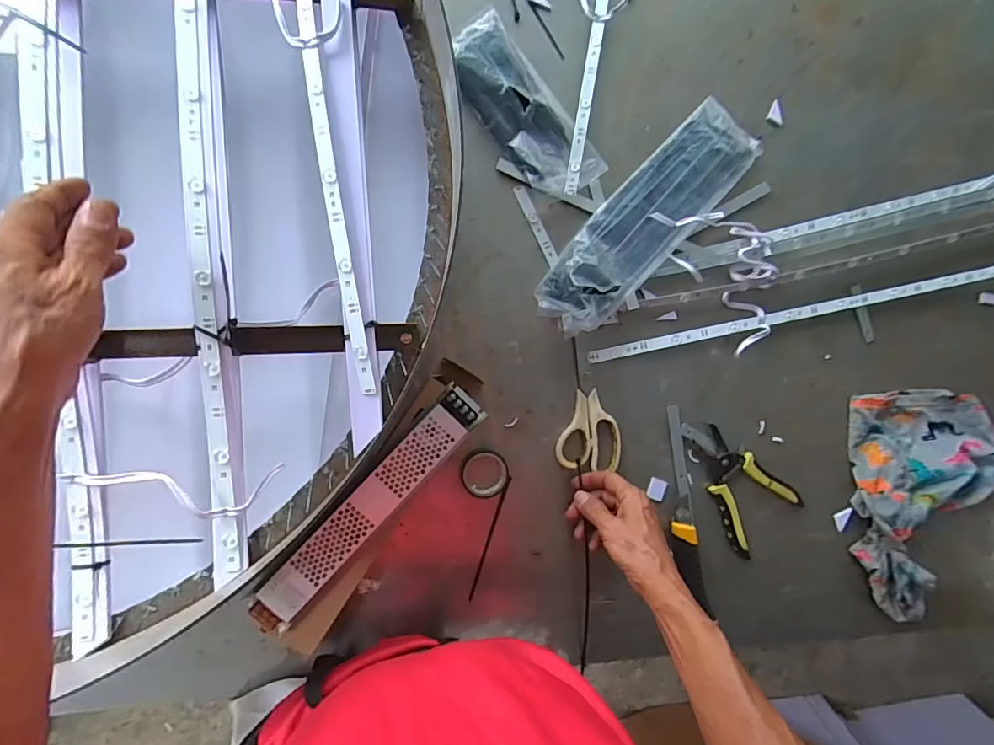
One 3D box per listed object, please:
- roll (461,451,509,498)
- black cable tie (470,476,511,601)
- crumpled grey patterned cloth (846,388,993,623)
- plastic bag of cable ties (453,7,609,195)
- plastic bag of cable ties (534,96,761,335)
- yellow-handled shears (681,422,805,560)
[{"bbox_3d":[-0.014,0.115,0.556,0.053,0.021,0.053,0,91,-8],"label":"roll"},{"bbox_3d":[-0.009,0.192,0.567,0.009,0.009,0.147,19,88,-8],"label":"black cable tie"},{"bbox_3d":[0.556,0.170,0.635,0.182,0.037,0.286,-2,91,-8],"label":"crumpled grey patterned cloth"},{"bbox_3d":[0.030,-0.295,0.554,0.088,0.027,0.210,-39,96,-6],"label":"plastic bag of cable ties"},{"bbox_3d":[0.179,-0.182,0.570,0.097,0.044,0.335,45,85,-6],"label":"plastic bag of cable ties"},{"bbox_3d":[0.290,0.132,0.608,0.107,0.012,0.174,-42,96,-5],"label":"yellow-handled shears"}]

